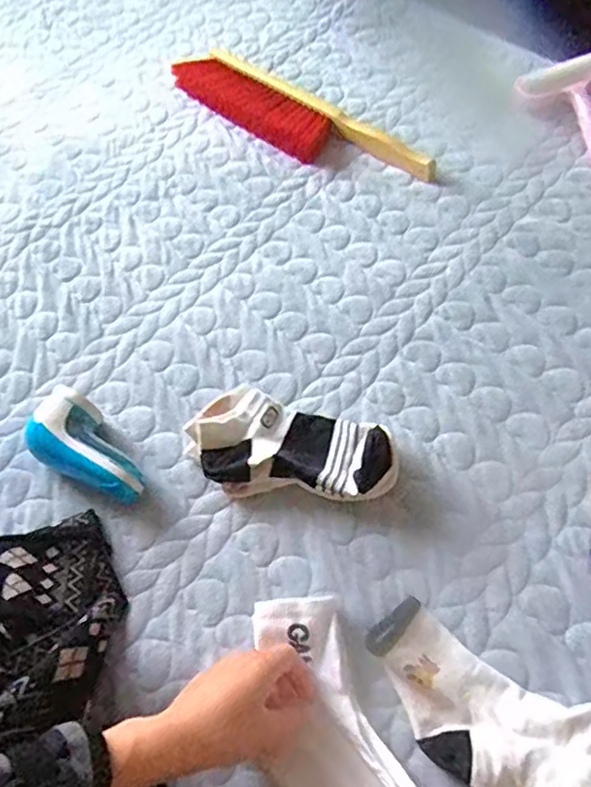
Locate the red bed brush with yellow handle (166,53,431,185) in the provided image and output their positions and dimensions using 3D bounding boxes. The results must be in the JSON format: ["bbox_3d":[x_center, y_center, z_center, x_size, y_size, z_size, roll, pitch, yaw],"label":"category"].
[{"bbox_3d":[-0.005,-0.384,0.858,0.429,0.027,0.099,38,69,23],"label":"red bed brush with yellow handle"}]

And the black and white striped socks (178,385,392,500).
[{"bbox_3d":[-0.006,0.056,0.584,0.190,0.044,0.099,20,63,16],"label":"black and white striped socks"}]

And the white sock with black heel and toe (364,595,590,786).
[{"bbox_3d":[0.151,0.242,0.463,0.206,0.035,0.094,25,64,18],"label":"white sock with black heel and toe"}]

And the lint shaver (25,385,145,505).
[{"bbox_3d":[-0.203,0.055,0.590,0.069,0.055,0.130,-38,64,-17],"label":"lint shaver"}]

